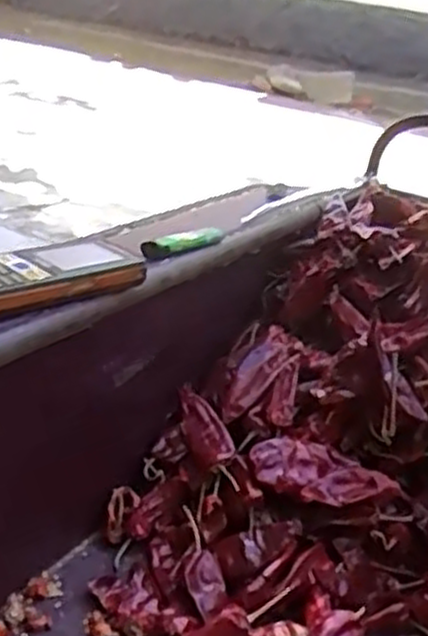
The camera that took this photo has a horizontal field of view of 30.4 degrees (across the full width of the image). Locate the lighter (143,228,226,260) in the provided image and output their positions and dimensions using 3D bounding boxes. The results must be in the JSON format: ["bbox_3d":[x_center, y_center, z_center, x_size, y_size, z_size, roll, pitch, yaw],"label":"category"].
[{"bbox_3d":[-0.024,-0.062,0.631,0.016,0.013,0.085,26,32,34],"label":"lighter"}]

